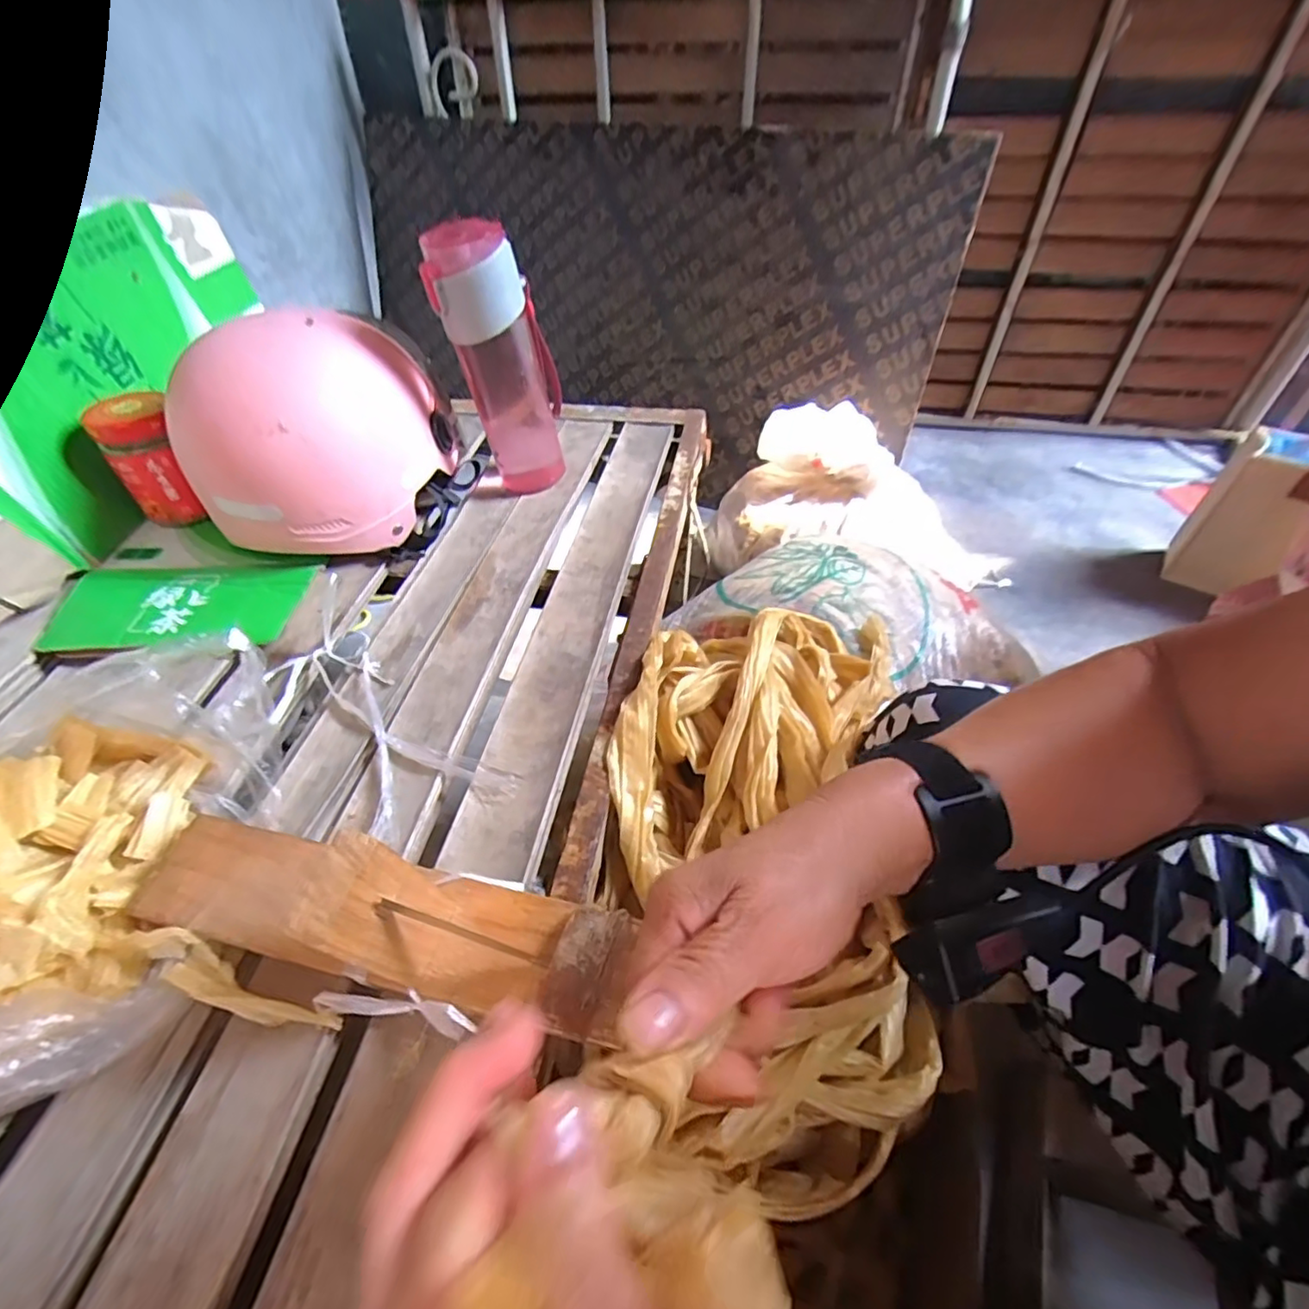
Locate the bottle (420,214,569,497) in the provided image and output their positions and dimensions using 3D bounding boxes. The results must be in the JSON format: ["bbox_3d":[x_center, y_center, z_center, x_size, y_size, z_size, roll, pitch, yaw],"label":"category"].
[{"bbox_3d":[-0.136,-0.257,0.547,0.086,0.216,0.068,-2,47,-2],"label":"bottle"}]

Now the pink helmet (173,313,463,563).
[{"bbox_3d":[-0.285,-0.195,0.529,0.187,0.170,0.176,-6,47,-5],"label":"pink helmet"}]

